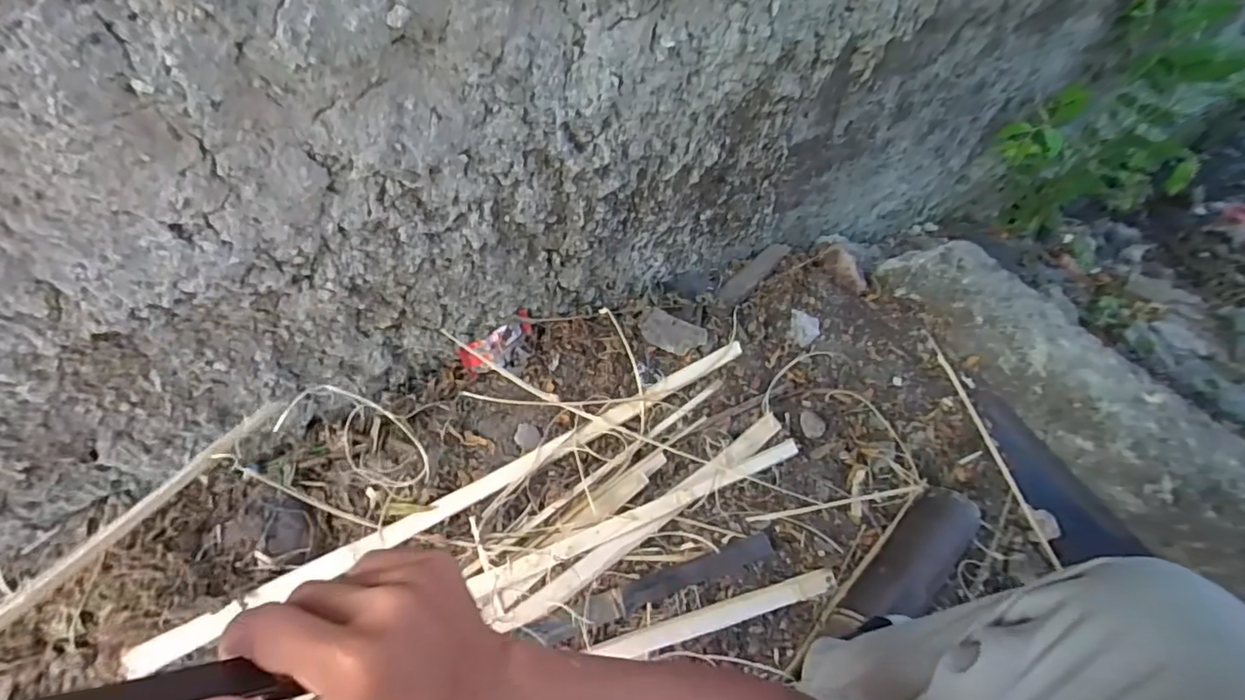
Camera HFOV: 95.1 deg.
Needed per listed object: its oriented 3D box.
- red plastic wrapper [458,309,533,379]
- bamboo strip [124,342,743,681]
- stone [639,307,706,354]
[{"bbox_3d":[-0.191,-0.011,0.871,0.050,0.063,0.123,12,38,38],"label":"red plastic wrapper"},{"bbox_3d":[-0.179,0.182,0.794,0.870,0.027,0.037,-25,59,-22],"label":"bamboo strip"},{"bbox_3d":[0.080,-0.024,0.946,0.110,0.023,0.064,27,55,15],"label":"stone"}]

